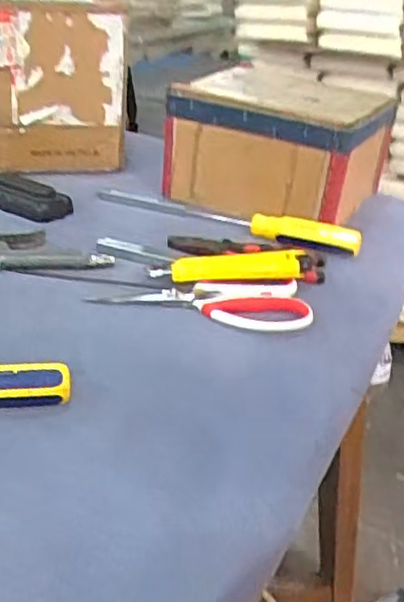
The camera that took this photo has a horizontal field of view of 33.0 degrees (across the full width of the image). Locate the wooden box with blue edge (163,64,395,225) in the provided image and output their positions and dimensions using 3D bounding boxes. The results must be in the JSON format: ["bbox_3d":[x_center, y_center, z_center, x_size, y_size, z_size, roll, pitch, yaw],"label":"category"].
[{"bbox_3d":[0.086,-0.177,0.804,0.219,0.137,0.170,18,30,22],"label":"wooden box with blue edge"}]

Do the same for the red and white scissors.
[{"bbox_3d":[0.002,0.003,0.580,0.175,0.019,0.072,0,28,-11],"label":"red and white scissors"}]

